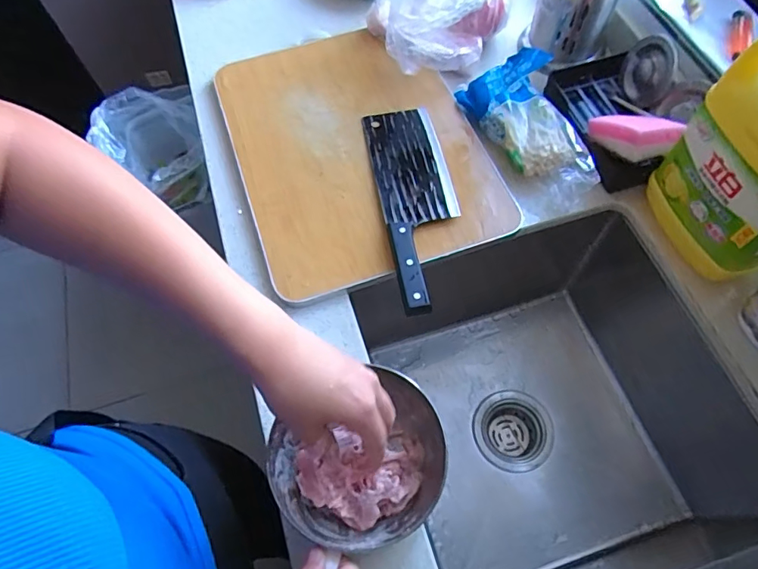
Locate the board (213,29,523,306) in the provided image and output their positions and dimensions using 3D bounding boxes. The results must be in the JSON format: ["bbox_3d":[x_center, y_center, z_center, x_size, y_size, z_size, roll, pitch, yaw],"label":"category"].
[{"bbox_3d":[-0.031,-0.186,0.654,0.304,0.029,0.396,-19,64,-7],"label":"board"}]

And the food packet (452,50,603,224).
[{"bbox_3d":[0.184,-0.192,0.617,0.105,0.047,0.216,-17,64,-5],"label":"food packet"}]

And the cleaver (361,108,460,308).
[{"bbox_3d":[0.046,-0.107,0.593,0.088,0.029,0.284,-11,64,-1],"label":"cleaver"}]

